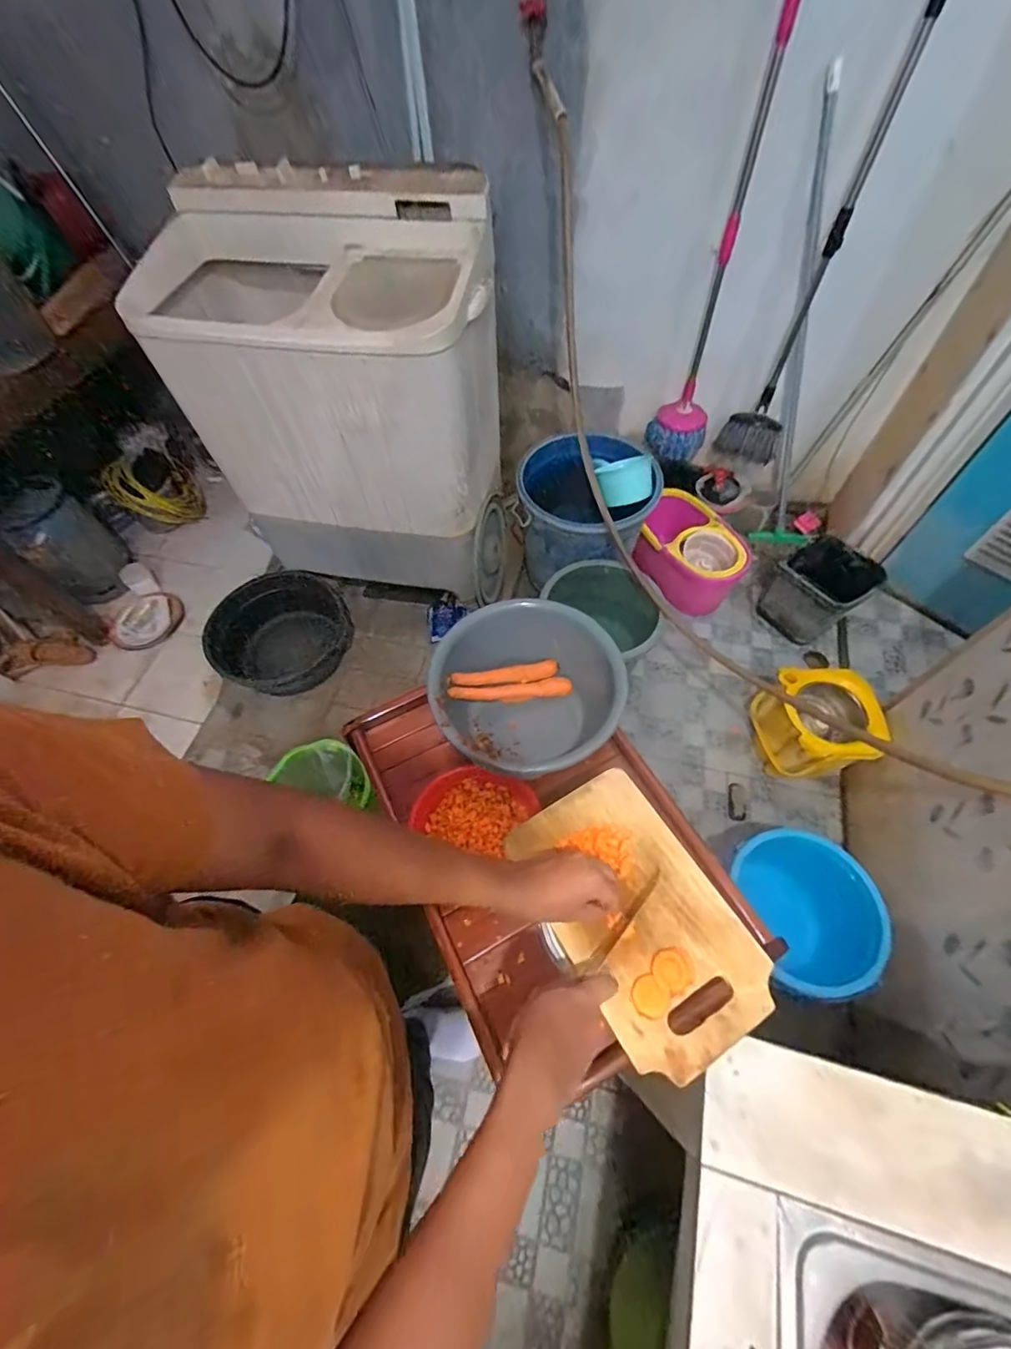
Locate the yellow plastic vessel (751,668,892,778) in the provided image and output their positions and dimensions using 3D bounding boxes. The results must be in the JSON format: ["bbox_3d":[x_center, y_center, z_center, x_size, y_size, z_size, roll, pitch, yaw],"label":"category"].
[{"bbox_3d":[0.813,0.137,1.364,0.197,0.283,0.262,-3,60,1],"label":"yellow plastic vessel"}]

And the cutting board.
[{"bbox_3d":[0.149,0.265,0.574,0.178,0.021,0.292,-29,62,-13],"label":"cutting board"}]

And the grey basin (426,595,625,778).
[{"bbox_3d":[0.031,0.039,0.850,0.276,0.161,0.301,-1,60,2],"label":"grey basin"}]

